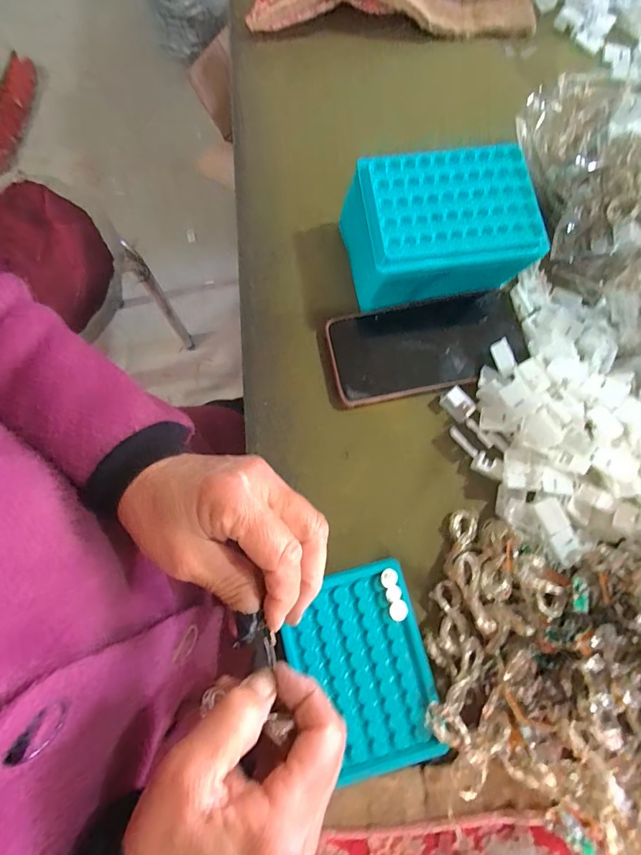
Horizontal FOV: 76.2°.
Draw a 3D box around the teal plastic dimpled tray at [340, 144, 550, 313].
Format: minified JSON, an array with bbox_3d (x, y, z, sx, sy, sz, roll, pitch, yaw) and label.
[{"bbox_3d":[0.090,-0.157,0.334,0.137,0.071,0.093,-8,79,-2],"label":"teal plastic dimpled tray"}]

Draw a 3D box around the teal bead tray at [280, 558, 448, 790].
[{"bbox_3d":[0.030,0.173,0.296,0.093,0.011,0.130,-16,80,-3],"label":"teal bead tray"}]

